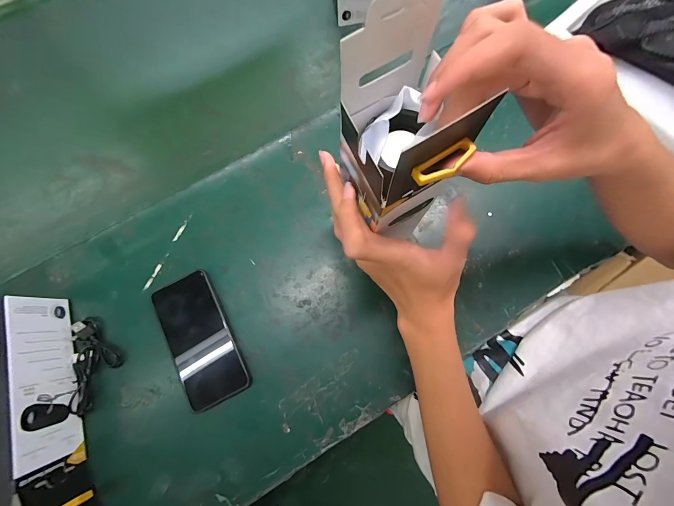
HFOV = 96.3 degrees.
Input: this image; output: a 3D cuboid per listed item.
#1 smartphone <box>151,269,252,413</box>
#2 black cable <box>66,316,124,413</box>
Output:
[{"bbox_3d":[-0.175,0.109,0.384,0.076,0.014,0.161,-27,76,-6],"label":"smartphone"},{"bbox_3d":[-0.306,0.136,0.380,0.057,0.016,0.111,-14,75,-2],"label":"black cable"}]

